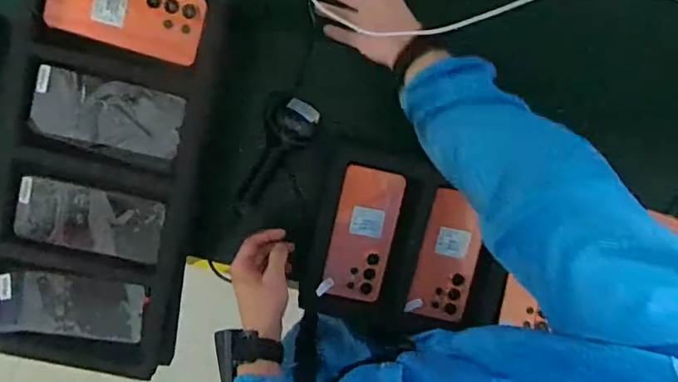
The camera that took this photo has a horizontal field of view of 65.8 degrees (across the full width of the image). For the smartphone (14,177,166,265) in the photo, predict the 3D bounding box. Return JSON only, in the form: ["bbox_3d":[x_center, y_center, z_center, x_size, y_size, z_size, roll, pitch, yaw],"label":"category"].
[{"bbox_3d":[-0.293,0.035,0.619,0.163,0.010,0.074,12,97,-6],"label":"smartphone"}]

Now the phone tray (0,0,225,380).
[{"bbox_3d":[-0.270,-0.022,0.621,0.244,0.047,0.478,11,98,-6],"label":"phone tray"}]

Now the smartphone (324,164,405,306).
[{"bbox_3d":[0.031,0.055,0.663,0.076,0.006,0.165,12,96,8],"label":"smartphone"}]

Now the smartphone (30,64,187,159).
[{"bbox_3d":[-0.262,-0.087,0.597,0.164,0.015,0.076,13,97,-6],"label":"smartphone"}]

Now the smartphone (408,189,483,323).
[{"bbox_3d":[0.141,0.084,0.672,0.072,0.013,0.162,15,95,17],"label":"smartphone"}]

